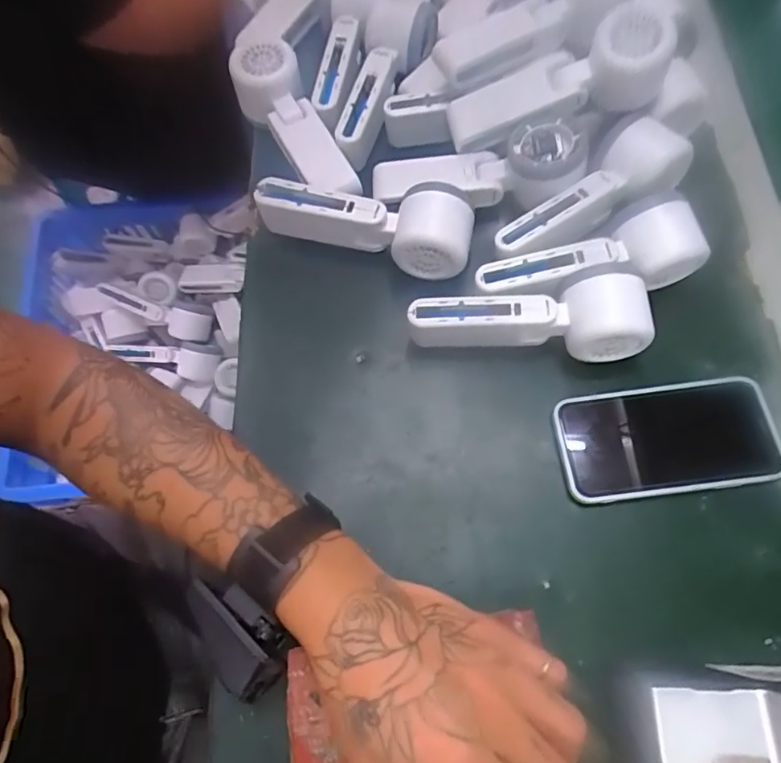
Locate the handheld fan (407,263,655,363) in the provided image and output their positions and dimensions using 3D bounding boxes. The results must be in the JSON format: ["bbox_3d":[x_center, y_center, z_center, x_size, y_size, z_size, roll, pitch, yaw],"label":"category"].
[{"bbox_3d":[0.095,-0.043,0.384,0.162,0.047,0.050,-2,69,1],"label":"handheld fan"}]

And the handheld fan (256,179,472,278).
[{"bbox_3d":[-0.021,-0.117,0.425,0.166,0.050,0.057,5,69,4],"label":"handheld fan"}]

